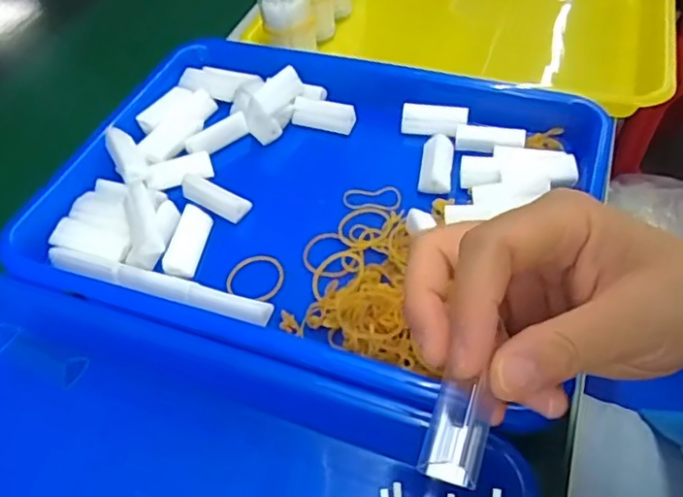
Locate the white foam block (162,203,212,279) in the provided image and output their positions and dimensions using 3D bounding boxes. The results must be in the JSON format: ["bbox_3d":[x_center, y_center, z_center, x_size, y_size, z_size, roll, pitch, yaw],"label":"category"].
[{"bbox_3d":[-0.093,-0.005,0.370,0.018,0.013,0.047,3,50,8],"label":"white foam block"}]

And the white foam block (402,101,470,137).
[{"bbox_3d":[0.065,-0.090,0.428,0.045,0.019,0.013,4,50,8],"label":"white foam block"}]

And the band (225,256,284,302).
[{"bbox_3d":[-0.049,0.015,0.357,0.031,0.005,0.031,10,51,13],"label":"band"}]

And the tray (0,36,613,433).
[{"bbox_3d":[-0.013,-0.027,0.399,0.328,0.062,0.246,14,52,17],"label":"tray"}]

